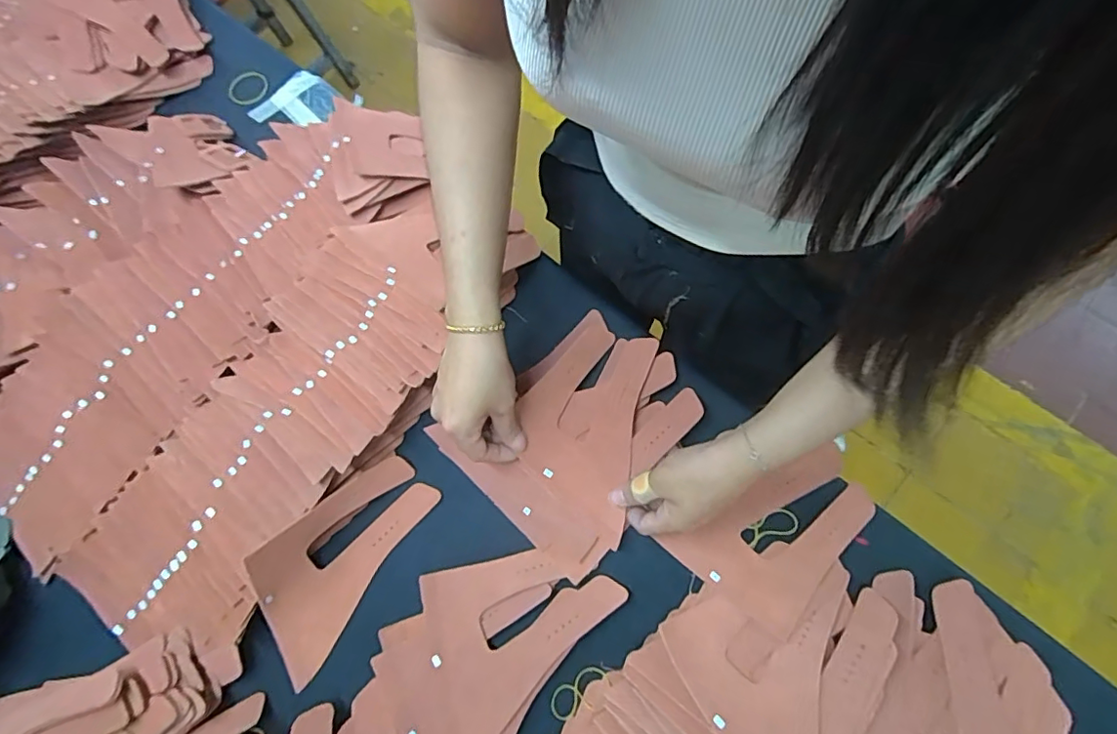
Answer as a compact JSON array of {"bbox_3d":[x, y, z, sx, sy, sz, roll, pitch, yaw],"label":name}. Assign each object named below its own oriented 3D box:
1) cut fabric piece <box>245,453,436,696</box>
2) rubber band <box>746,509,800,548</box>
[{"bbox_3d":[-0.192,0.161,0.465,0.077,0.067,0.186,31,76,14],"label":"cut fabric piece"},{"bbox_3d":[0.184,0.138,0.476,0.047,0.009,0.023,-20,71,-9],"label":"rubber band"}]

